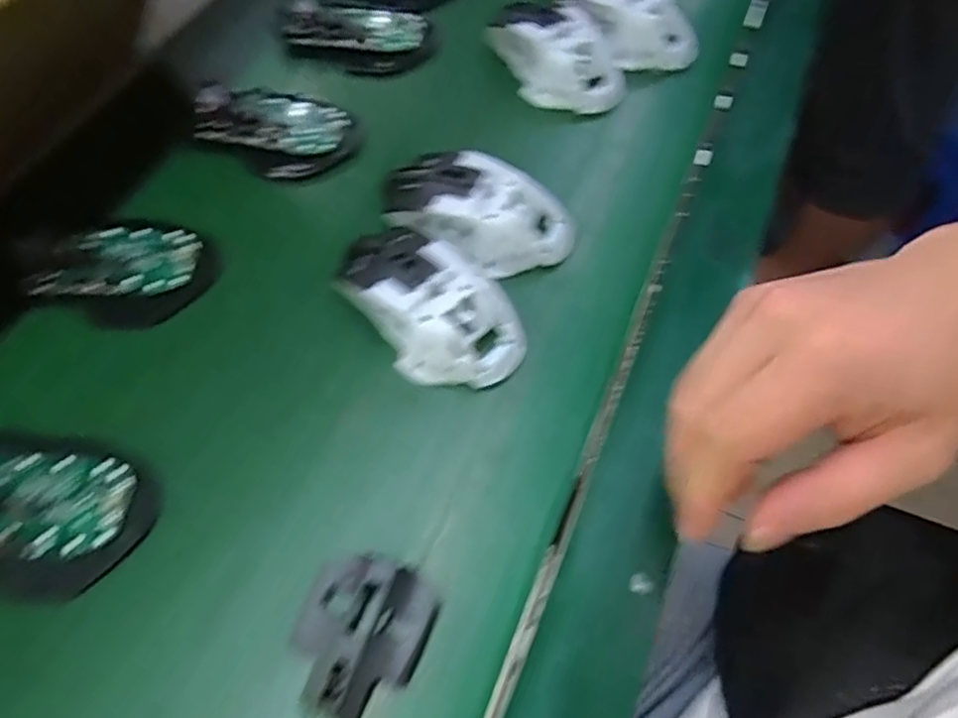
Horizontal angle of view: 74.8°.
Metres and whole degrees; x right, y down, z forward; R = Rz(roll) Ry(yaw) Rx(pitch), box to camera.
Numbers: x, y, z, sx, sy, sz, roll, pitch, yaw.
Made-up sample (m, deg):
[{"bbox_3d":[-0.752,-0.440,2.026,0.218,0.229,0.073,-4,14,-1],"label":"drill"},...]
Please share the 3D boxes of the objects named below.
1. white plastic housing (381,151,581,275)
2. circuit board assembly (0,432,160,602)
[{"bbox_3d":[-0.003,-0.087,0.367,0.113,0.028,0.062,18,61,8],"label":"white plastic housing"},{"bbox_3d":[-0.212,0.067,0.289,0.104,0.024,0.068,17,61,1],"label":"circuit board assembly"}]

